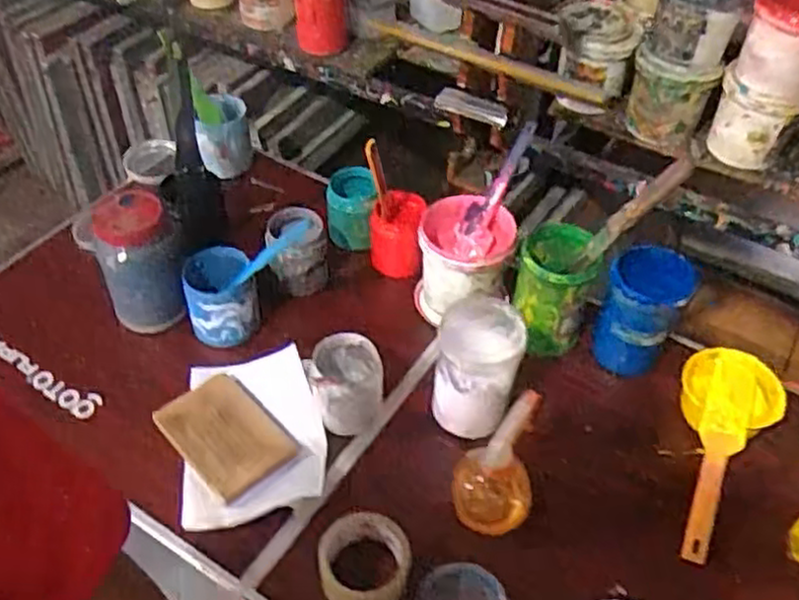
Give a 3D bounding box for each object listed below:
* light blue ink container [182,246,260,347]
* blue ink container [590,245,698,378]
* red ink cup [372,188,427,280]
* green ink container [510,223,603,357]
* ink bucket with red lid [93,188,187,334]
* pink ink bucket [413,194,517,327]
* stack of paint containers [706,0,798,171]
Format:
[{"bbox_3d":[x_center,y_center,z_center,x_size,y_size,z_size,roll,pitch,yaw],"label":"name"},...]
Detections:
[{"bbox_3d":[-0.225,-0.001,0.975,0.092,0.113,0.082,-7,49,-8],"label":"light blue ink container"},{"bbox_3d":[0.309,0.016,0.960,0.100,0.149,0.099,24,52,19],"label":"blue ink container"},{"bbox_3d":[-0.004,-0.087,1.075,0.070,0.126,0.069,1,48,-1],"label":"red ink cup"},{"bbox_3d":[0.202,-0.007,0.976,0.105,0.143,0.101,15,50,12],"label":"green ink container"},{"bbox_3d":[-0.328,-0.043,0.950,0.093,0.169,0.097,1,48,-1],"label":"ink bucket with red lid"},{"bbox_3d":[0.085,-0.050,1.023,0.120,0.136,0.117,1,48,-1],"label":"pink ink bucket"},{"bbox_3d":[0.550,-0.328,1.091,0.121,0.240,0.123,28,54,22],"label":"stack of paint containers"}]

